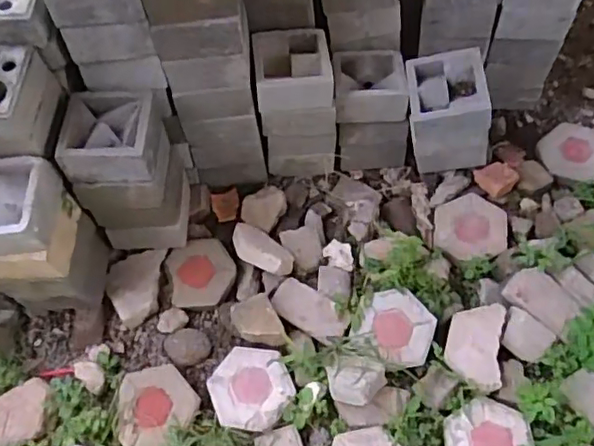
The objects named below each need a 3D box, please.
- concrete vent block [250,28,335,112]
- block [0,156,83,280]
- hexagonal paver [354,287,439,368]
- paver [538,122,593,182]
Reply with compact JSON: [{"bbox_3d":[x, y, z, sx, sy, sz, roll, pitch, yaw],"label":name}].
[{"bbox_3d":[-0.013,-0.415,1.564,0.196,0.101,0.227,-7,57,-1],"label":"concrete vent block"},{"bbox_3d":[-0.658,-0.004,1.359,0.211,0.200,0.215,0,58,4],"label":"block"},{"bbox_3d":[0.251,0.265,1.496,0.198,0.049,0.181,24,63,15],"label":"hexagonal paver"},{"bbox_3d":[0.845,-0.221,1.760,0.200,0.044,0.214,39,68,22],"label":"paver"}]

